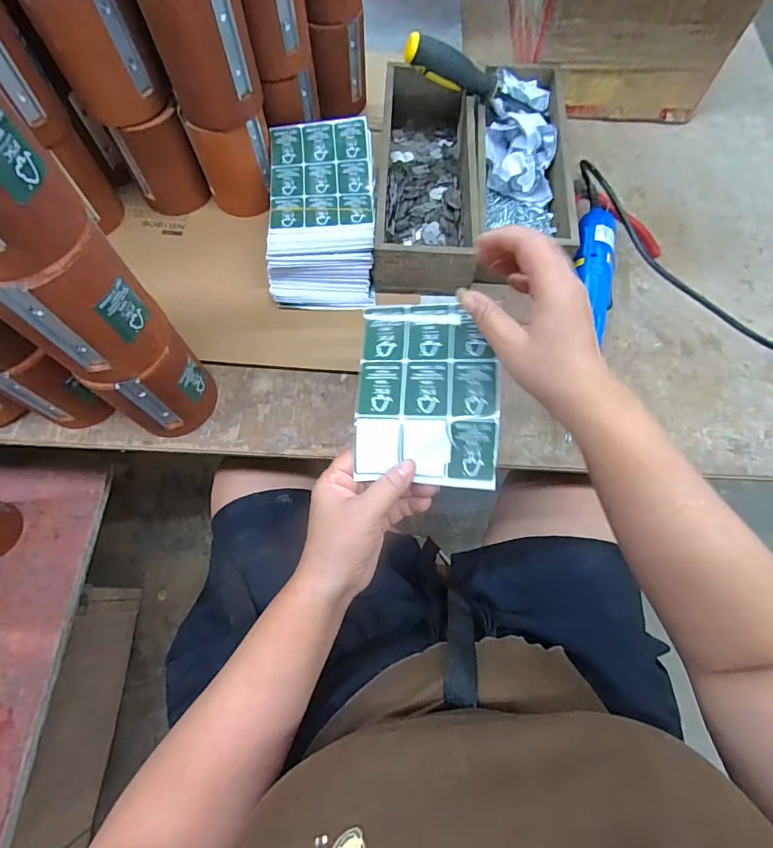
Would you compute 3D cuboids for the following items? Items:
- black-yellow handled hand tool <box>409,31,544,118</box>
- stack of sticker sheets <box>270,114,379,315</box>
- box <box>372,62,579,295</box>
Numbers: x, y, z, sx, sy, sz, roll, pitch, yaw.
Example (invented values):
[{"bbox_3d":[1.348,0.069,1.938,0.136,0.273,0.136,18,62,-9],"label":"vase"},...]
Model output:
[{"bbox_3d":[0.100,-0.382,0.478,0.171,0.031,0.033,5,67,-28],"label":"black-yellow handled hand tool"},{"bbox_3d":[-0.068,-0.219,0.458,0.109,0.071,0.187,-1,69,-2],"label":"stack of sticker sheets"},{"bbox_3d":[0.096,-0.287,0.489,0.202,0.070,0.312,3,69,0],"label":"box"}]

